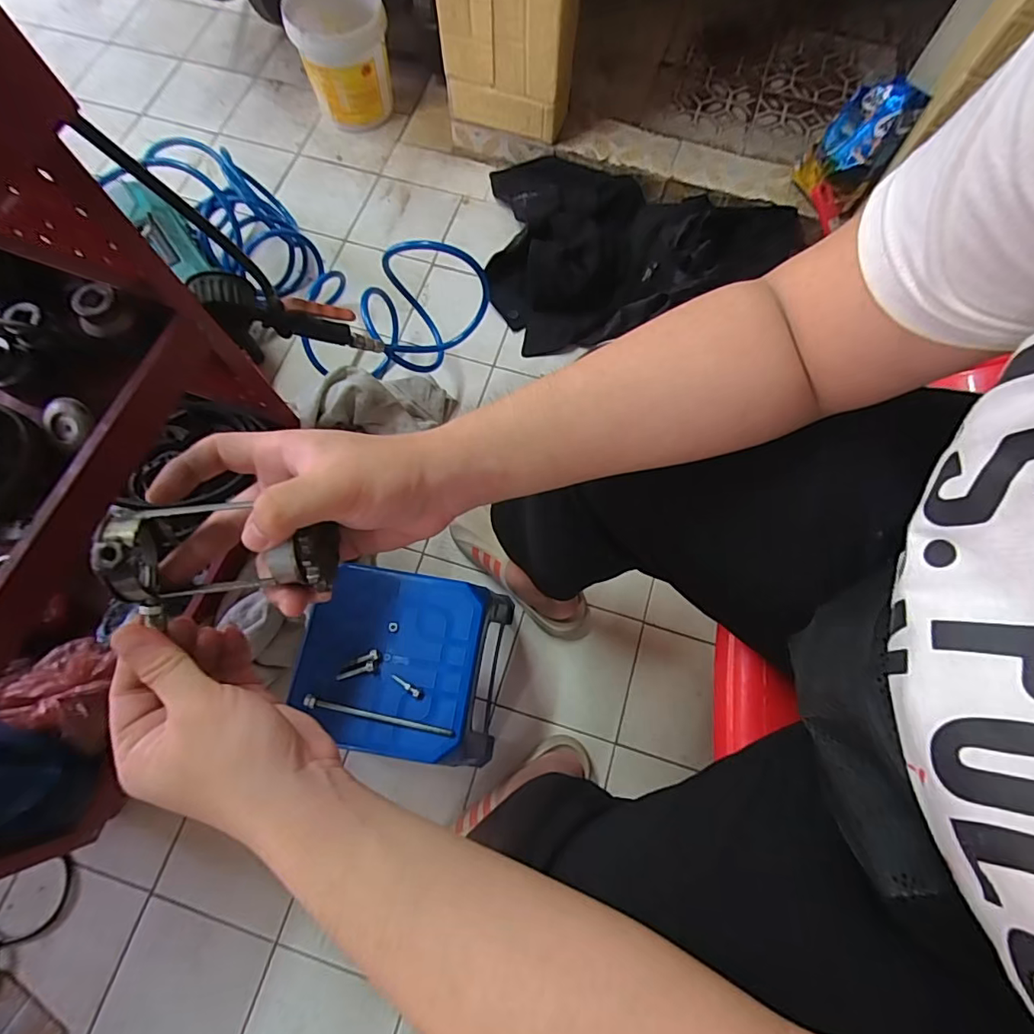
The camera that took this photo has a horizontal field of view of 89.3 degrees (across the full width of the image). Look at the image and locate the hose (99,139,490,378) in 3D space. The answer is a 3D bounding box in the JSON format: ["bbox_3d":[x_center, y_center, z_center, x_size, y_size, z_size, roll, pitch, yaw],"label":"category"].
[{"bbox_3d":[-0.426,-0.490,0.969,0.773,0.308,0.235,39,78,12],"label":"hose"}]

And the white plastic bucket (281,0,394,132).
[{"bbox_3d":[-0.377,-1.021,1.160,0.202,0.213,0.162,-13,73,-5],"label":"white plastic bucket"}]

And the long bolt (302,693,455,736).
[{"bbox_3d":[-0.161,0.232,0.606,0.175,0.014,0.012,12,74,5],"label":"long bolt"}]

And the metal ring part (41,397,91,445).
[{"bbox_3d":[-0.494,-0.107,0.572,0.058,0.015,0.046,24,74,7],"label":"metal ring part"}]

